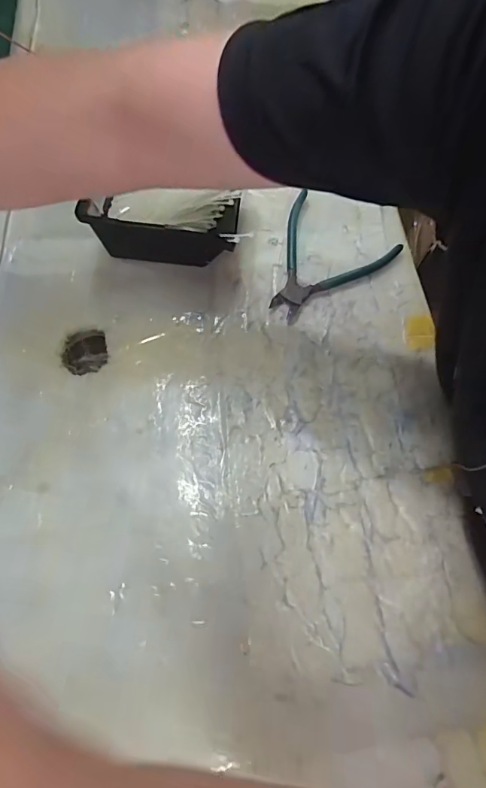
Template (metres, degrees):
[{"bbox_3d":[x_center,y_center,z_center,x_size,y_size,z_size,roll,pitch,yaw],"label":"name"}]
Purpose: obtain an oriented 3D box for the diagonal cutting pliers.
[{"bbox_3d":[0.074,-0.126,0.422,0.113,0.017,0.131,32,70,10],"label":"diagonal cutting pliers"}]

